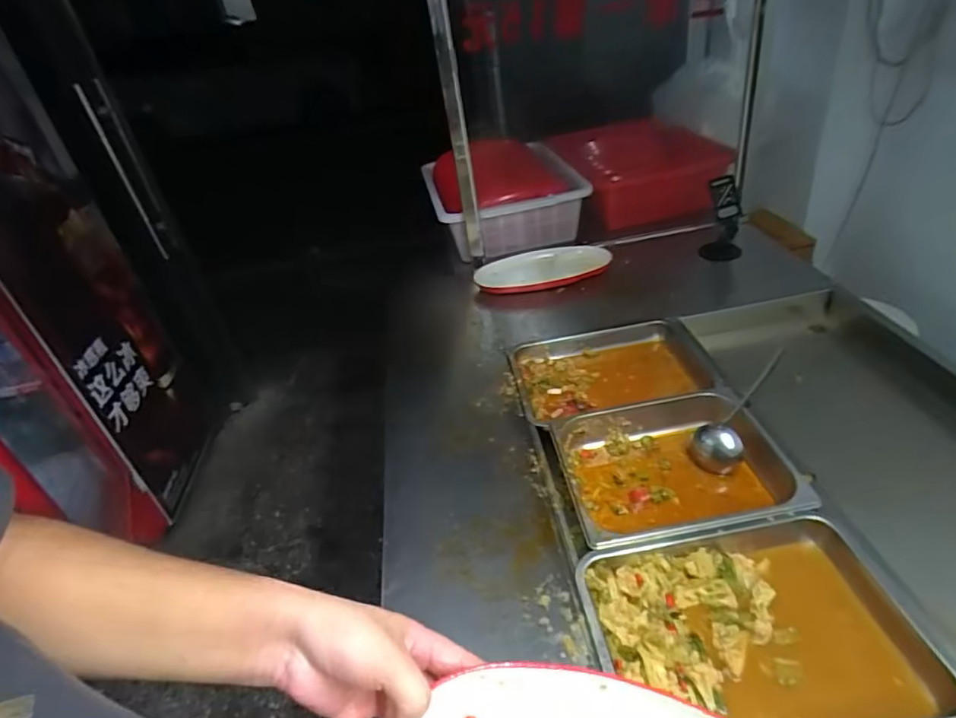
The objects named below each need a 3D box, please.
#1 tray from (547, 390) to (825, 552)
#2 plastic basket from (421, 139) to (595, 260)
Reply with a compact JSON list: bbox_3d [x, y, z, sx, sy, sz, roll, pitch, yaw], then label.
[{"bbox_3d":[0.302,0.173,0.830,0.335,0.090,0.248,-10,35,0],"label":"tray"},{"bbox_3d":[0.047,-0.454,1.546,0.362,0.148,0.459,-14,35,-4],"label":"plastic basket"}]

